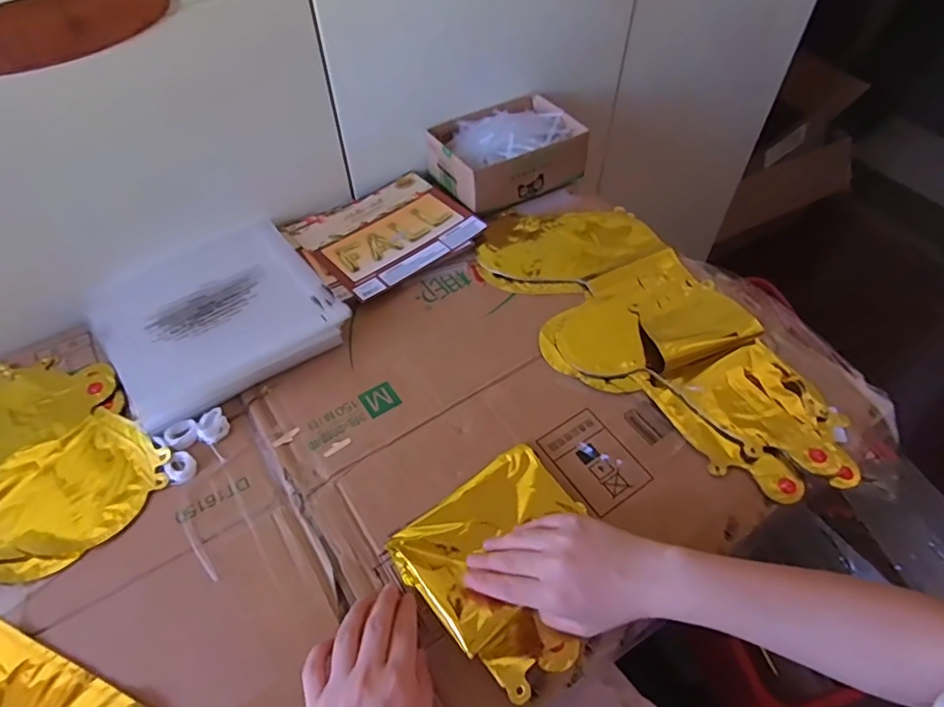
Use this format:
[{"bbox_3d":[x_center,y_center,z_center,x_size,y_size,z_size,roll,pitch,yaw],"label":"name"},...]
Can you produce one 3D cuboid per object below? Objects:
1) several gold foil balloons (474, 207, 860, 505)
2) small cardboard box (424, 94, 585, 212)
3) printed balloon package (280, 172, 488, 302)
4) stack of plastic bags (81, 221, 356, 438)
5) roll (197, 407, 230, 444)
[{"bbox_3d":[0.183,-0.031,0.594,0.211,0.016,0.425,-22,55,-16],"label":"several gold foil balloons"},{"bbox_3d":[0.044,-0.272,0.744,0.183,0.071,0.135,-28,57,-20],"label":"small cardboard box"},{"bbox_3d":[-0.108,-0.150,0.691,0.205,0.014,0.165,-31,58,-22],"label":"printed balloon package"},{"bbox_3d":[-0.273,-0.044,0.597,0.217,0.027,0.207,-30,58,-21],"label":"stack of plastic bags"},{"bbox_3d":[-0.245,0.068,0.523,0.028,0.008,0.030,0,52,0],"label":"roll"}]

